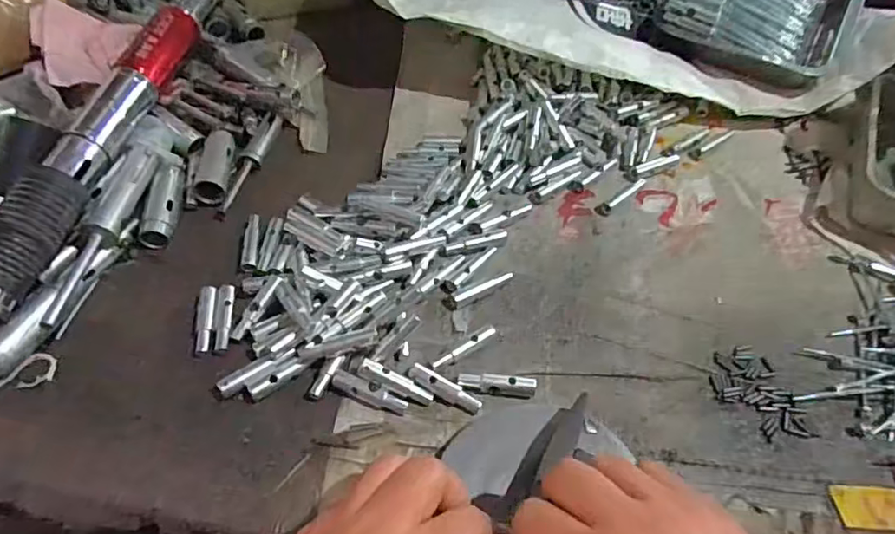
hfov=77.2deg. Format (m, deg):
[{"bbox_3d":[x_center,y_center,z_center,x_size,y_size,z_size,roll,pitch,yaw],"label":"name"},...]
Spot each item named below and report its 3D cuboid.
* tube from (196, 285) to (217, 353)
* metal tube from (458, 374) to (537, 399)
[{"bbox_3d":[-0.164,0.035,0.380,0.011,0.007,0.048,-5,55,-7],"label":"tube"},{"bbox_3d":[0.032,0.076,0.363,0.049,0.009,0.012,5,54,0],"label":"metal tube"}]

